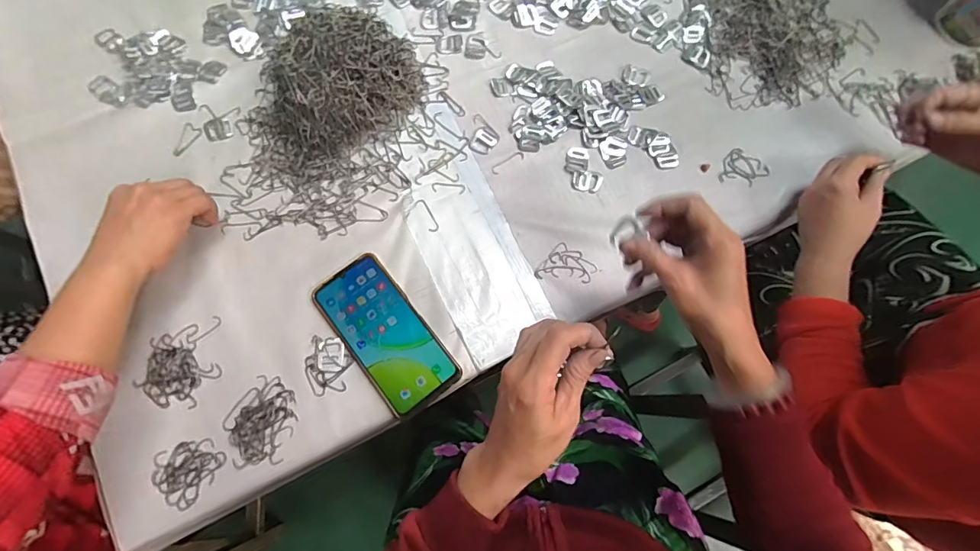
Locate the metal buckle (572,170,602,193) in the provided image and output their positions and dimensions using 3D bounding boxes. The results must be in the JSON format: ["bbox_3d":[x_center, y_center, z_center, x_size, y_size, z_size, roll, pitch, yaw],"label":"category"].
[{"bbox_3d":[0.113,-0.110,0.531,0.033,0.004,0.026,12,74,2],"label":"metal buckle"}]

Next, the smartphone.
[{"bbox_3d":[-0.107,0.059,0.469,0.077,0.011,0.165,-37,78,-11],"label":"smartphone"}]

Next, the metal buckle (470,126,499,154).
[{"bbox_3d":[-0.006,-0.159,0.537,0.028,0.004,0.034,34,76,8],"label":"metal buckle"}]

